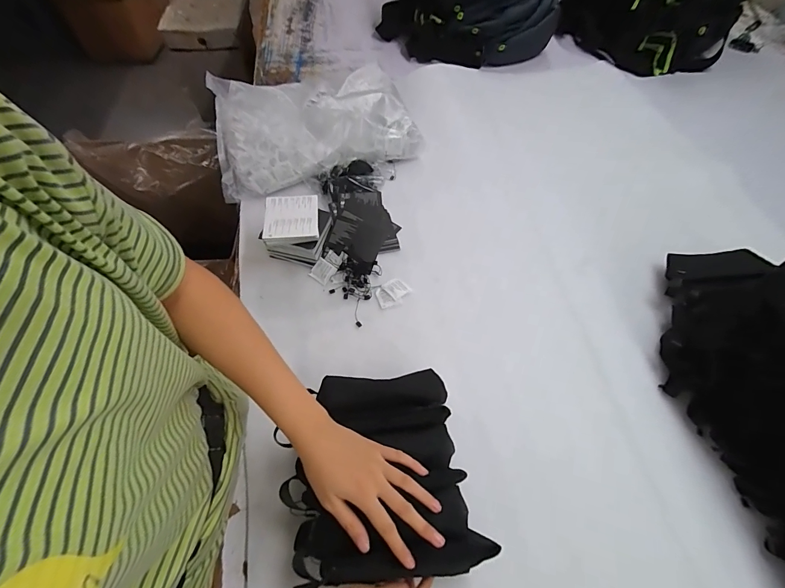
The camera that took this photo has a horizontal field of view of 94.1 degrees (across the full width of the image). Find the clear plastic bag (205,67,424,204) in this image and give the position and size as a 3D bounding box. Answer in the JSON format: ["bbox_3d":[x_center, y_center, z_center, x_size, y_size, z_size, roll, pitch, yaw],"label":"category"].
[{"bbox_3d":[-0.189,-0.413,0.859,0.440,0.101,0.347,-15,59,-11],"label":"clear plastic bag"}]

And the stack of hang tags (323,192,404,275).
[{"bbox_3d":[-0.053,-0.127,0.709,0.136,0.050,0.189,14,58,8],"label":"stack of hang tags"}]

